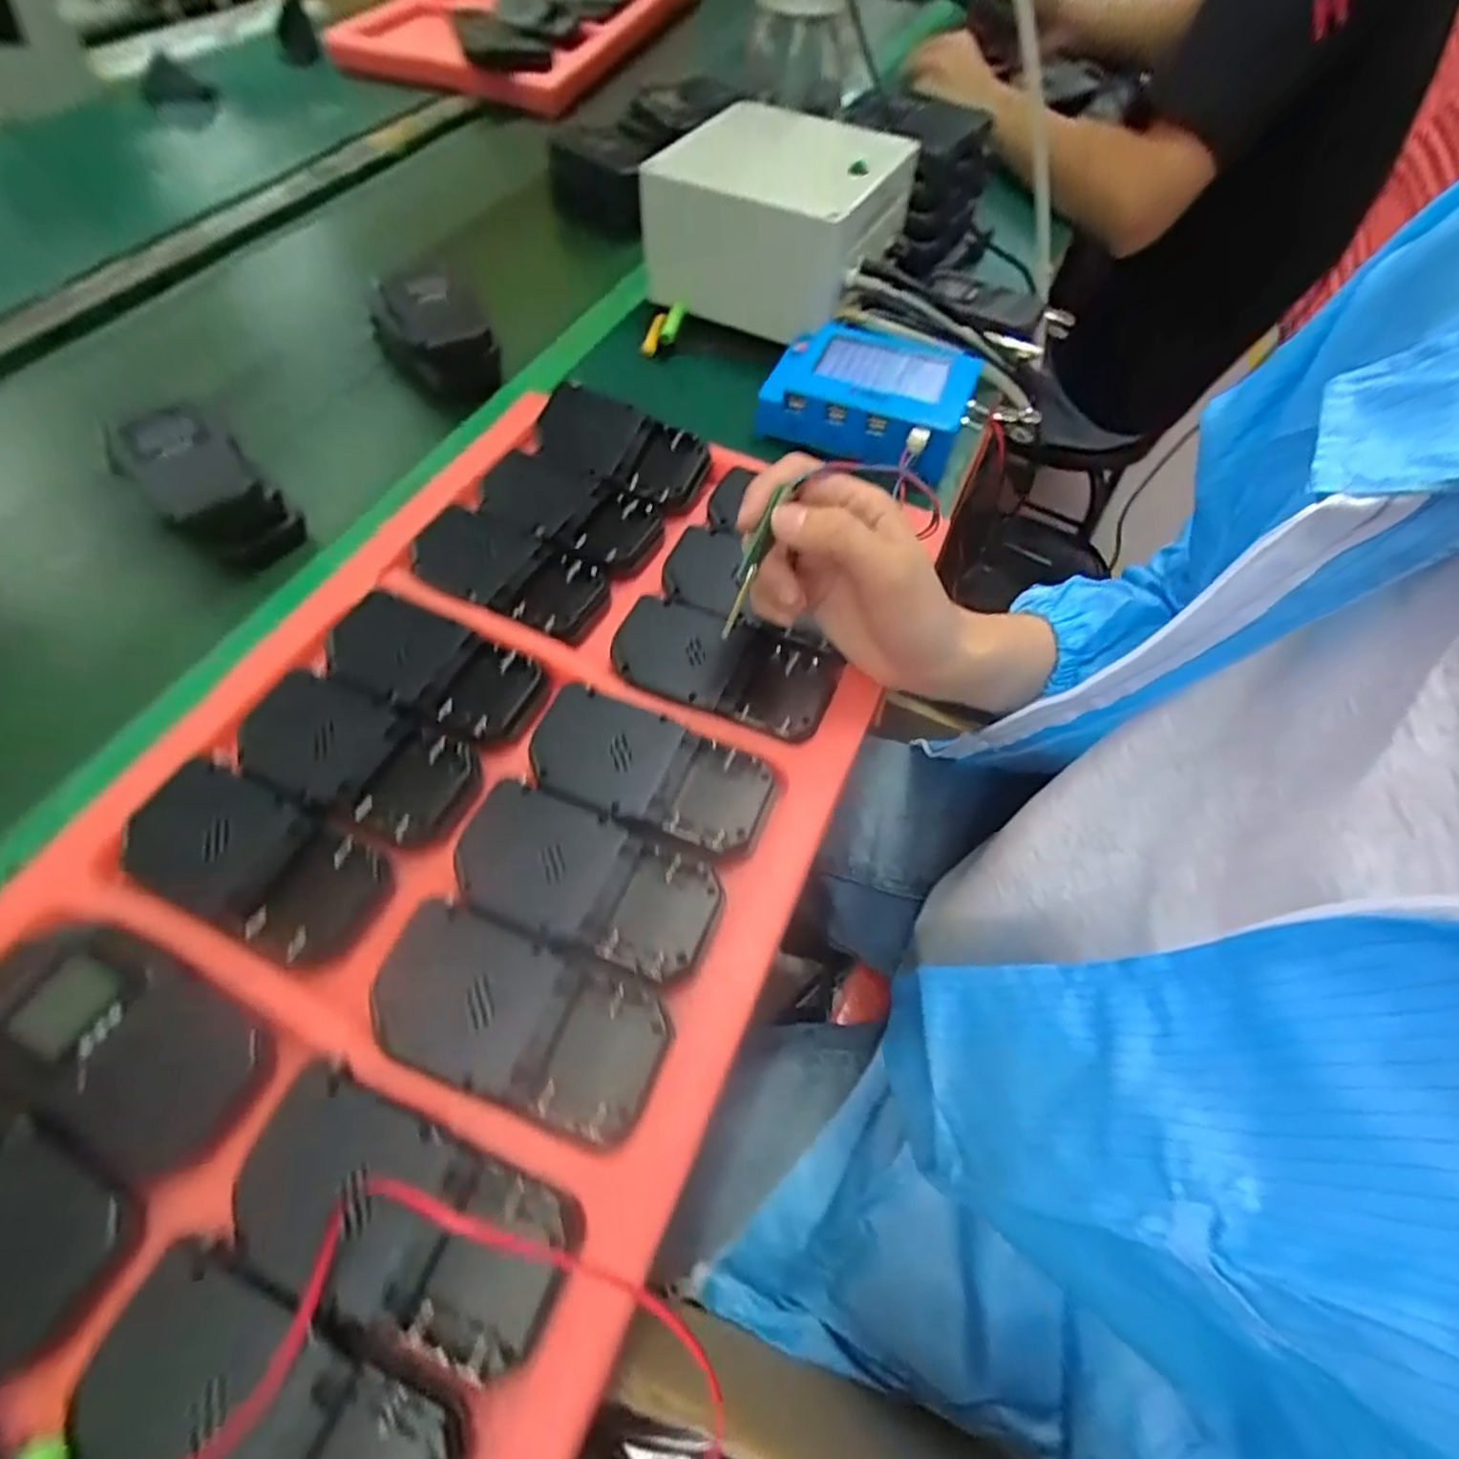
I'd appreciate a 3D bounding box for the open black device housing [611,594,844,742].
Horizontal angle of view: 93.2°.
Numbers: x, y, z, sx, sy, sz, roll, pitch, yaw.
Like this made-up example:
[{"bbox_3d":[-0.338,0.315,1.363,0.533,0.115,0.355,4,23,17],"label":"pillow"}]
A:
[{"bbox_3d":[-0.004,-0.037,0.355,0.116,0.009,0.059,18,60,10],"label":"open black device housing"}]

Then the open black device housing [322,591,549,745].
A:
[{"bbox_3d":[-0.156,-0.034,0.357,0.117,0.015,0.055,22,60,12],"label":"open black device housing"}]

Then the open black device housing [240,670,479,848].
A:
[{"bbox_3d":[-0.178,0.013,0.330,0.114,0.019,0.059,22,60,12],"label":"open black device housing"}]

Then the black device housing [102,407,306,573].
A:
[{"bbox_3d":[-0.322,-0.147,0.424,0.115,0.062,0.064,38,65,20],"label":"black device housing"}]

